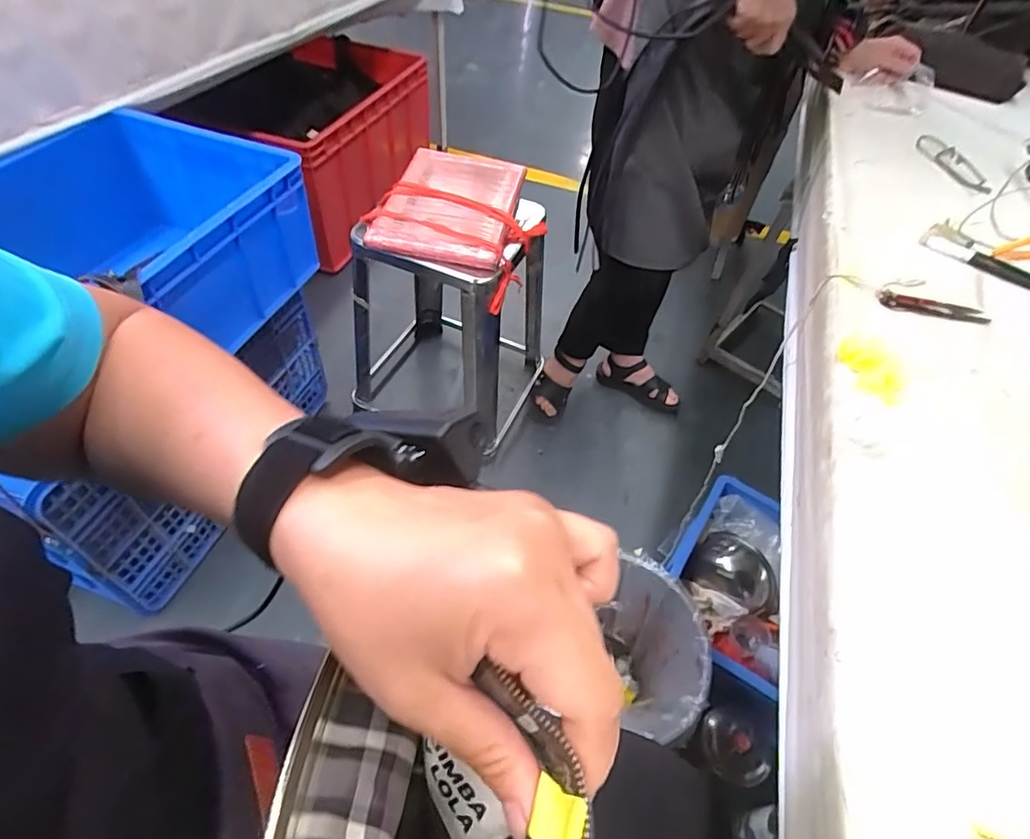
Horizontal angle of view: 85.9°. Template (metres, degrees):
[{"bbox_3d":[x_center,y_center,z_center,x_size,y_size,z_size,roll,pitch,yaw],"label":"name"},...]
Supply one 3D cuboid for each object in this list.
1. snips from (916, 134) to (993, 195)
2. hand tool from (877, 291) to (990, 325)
[{"bbox_3d":[0.590,-0.337,0.732,0.037,0.018,0.137,-5,49,-8],"label":"snips"},{"bbox_3d":[0.398,-0.105,0.525,0.105,0.014,0.021,7,51,0],"label":"hand tool"}]

